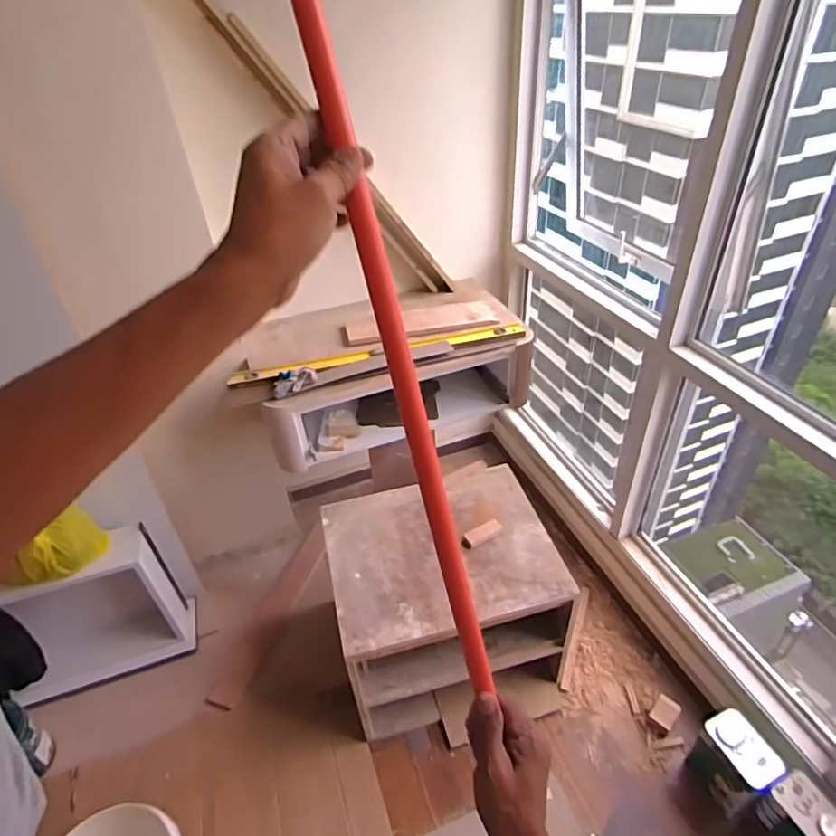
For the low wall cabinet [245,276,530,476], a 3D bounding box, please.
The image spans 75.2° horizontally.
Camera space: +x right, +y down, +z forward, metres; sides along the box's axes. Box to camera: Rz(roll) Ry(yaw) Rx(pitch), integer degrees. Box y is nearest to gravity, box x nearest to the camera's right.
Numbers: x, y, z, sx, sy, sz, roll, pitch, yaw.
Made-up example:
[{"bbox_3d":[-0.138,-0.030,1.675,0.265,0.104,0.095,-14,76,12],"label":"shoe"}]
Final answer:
[{"bbox_3d":[-0.092,-0.162,1.779,0.835,0.311,0.474,-15,40,-13],"label":"low wall cabinet"}]

